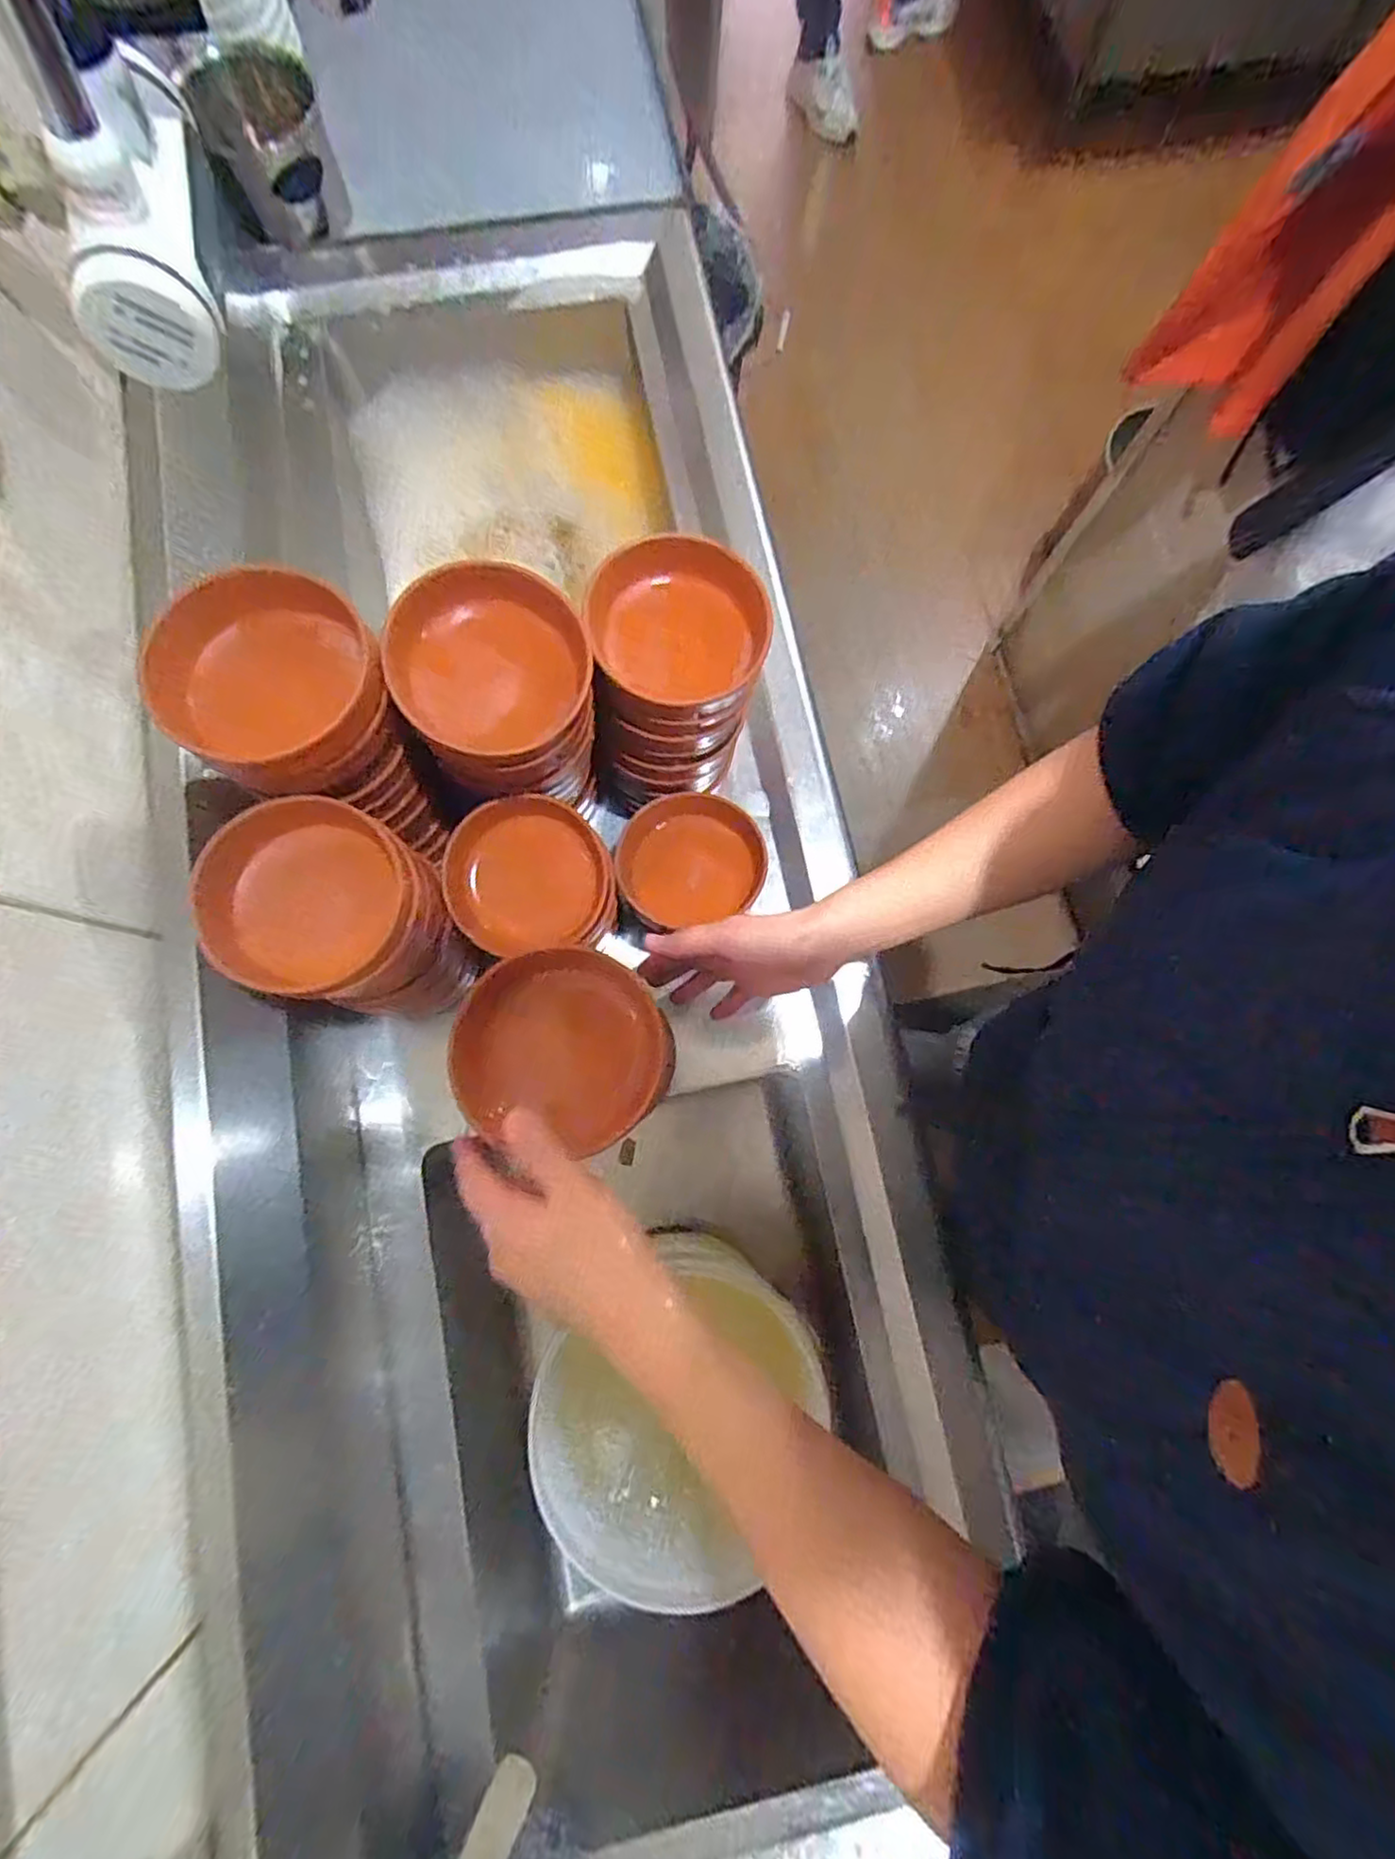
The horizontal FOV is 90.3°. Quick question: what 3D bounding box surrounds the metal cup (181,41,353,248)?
[{"bbox_3d":[-0.424,-0.784,0.699,0.112,0.092,0.112,0,79,-1],"label":"metal cup"}]

